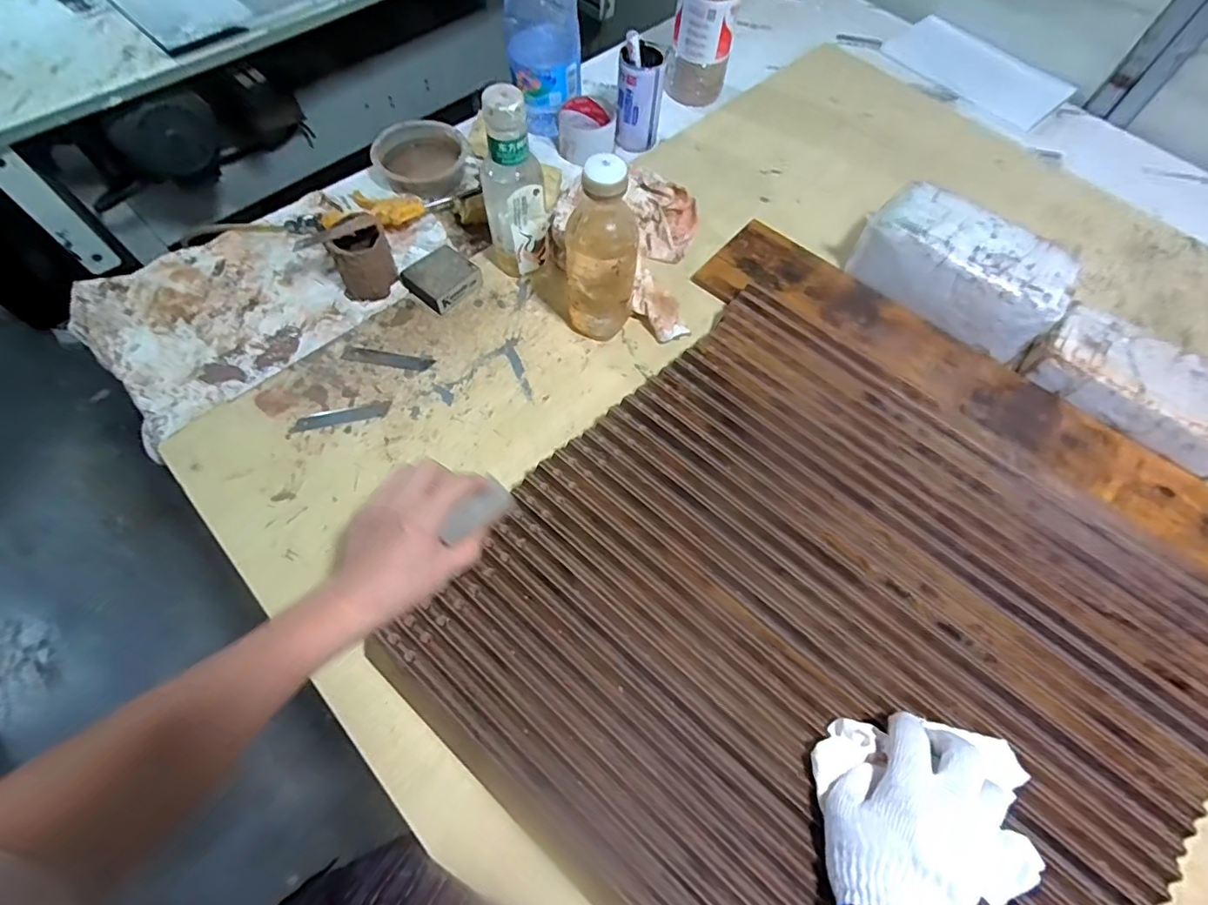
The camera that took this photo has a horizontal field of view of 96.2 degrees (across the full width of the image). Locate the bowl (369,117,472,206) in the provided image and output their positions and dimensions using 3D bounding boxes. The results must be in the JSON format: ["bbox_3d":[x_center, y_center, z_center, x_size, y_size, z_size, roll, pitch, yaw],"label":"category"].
[{"bbox_3d":[-0.250,-0.400,0.759,0.123,0.058,0.127,1,64,-2],"label":"bowl"}]

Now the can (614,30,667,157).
[{"bbox_3d":[0.050,-0.506,0.764,0.059,0.139,0.059,1,64,-2],"label":"can"}]

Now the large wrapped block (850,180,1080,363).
[{"bbox_3d":[0.413,-0.211,0.637,0.225,0.101,0.102,37,68,14],"label":"large wrapped block"}]

